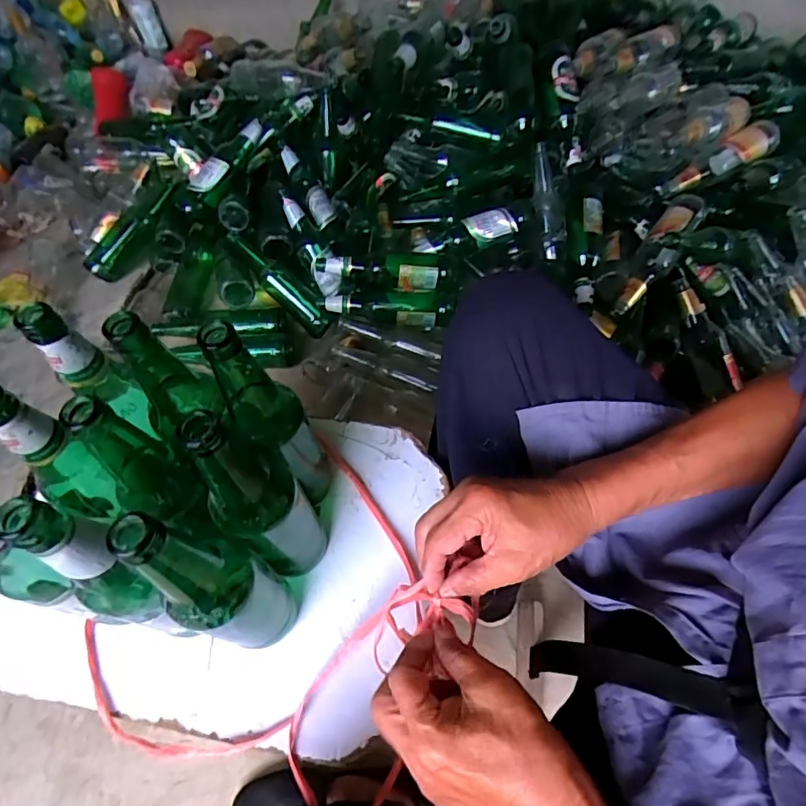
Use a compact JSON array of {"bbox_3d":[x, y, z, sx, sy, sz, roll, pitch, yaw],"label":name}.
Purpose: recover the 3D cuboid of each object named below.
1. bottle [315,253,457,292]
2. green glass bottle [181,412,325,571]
[{"bbox_3d":[-0.028,-0.240,0.944,0.255,0.059,0.065,-4,58,-3],"label":"bottle"},{"bbox_3d":[-0.114,0.079,0.412,0.066,0.245,0.069,0,60,0],"label":"green glass bottle"}]

